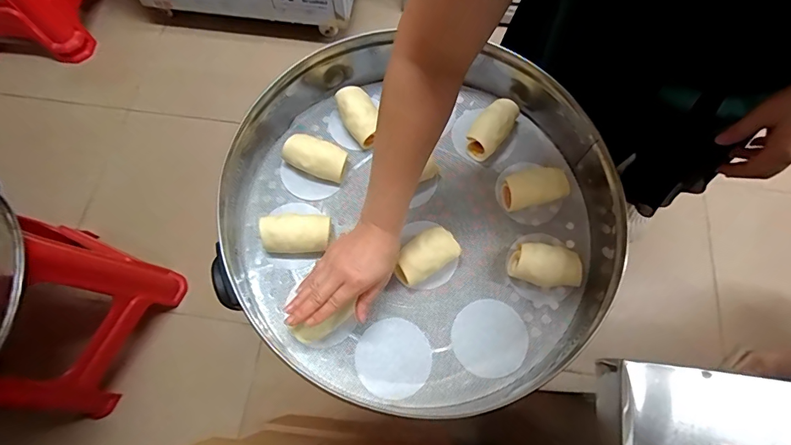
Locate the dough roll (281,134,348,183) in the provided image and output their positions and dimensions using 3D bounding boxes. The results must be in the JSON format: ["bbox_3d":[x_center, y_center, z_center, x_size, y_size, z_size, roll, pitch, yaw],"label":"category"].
[{"bbox_3d":[-0.118,-0.097,0.624,0.094,0.043,0.054,19,71,6],"label":"dough roll"}]

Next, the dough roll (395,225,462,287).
[{"bbox_3d":[0.040,0.045,0.571,0.095,0.040,0.055,-32,73,-12],"label":"dough roll"}]

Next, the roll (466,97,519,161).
[{"bbox_3d":[0.150,-0.146,0.647,0.050,0.049,0.099,34,73,11],"label":"roll"}]

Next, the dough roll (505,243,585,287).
[{"bbox_3d":[0.204,0.059,0.568,0.089,0.046,0.053,6,70,1],"label":"dough roll"}]

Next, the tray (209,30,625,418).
[{"bbox_3d":[0.039,-0.031,0.580,0.525,0.108,0.526,0,70,-1],"label":"tray"}]

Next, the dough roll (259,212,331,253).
[{"bbox_3d":[-0.141,0.014,0.588,0.096,0.049,0.066,7,70,2],"label":"dough roll"}]

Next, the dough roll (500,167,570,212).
[{"bbox_3d":[0.199,-0.046,0.601,0.094,0.046,0.050,-13,71,-6],"label":"dough roll"}]

